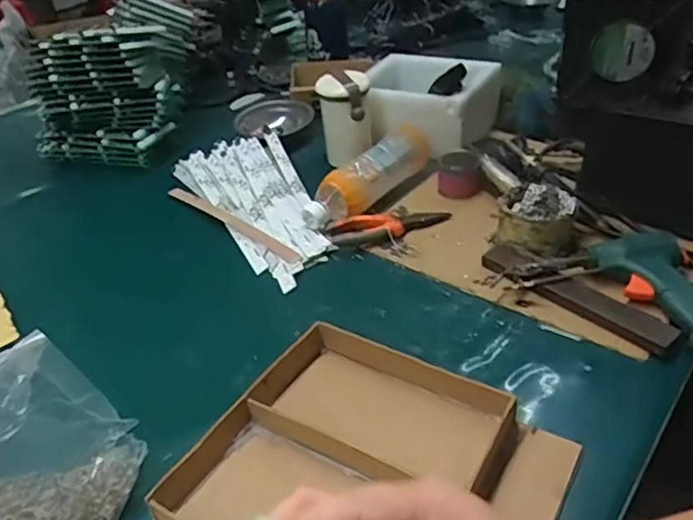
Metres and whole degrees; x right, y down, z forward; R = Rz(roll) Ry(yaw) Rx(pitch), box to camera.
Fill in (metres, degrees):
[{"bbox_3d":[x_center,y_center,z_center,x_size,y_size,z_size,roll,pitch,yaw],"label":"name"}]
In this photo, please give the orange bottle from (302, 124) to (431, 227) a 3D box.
[{"bbox_3d":[0.027,-0.109,0.799,0.071,0.063,0.211,23,43,34],"label":"orange bottle"}]

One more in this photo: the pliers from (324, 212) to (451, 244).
[{"bbox_3d":[0.052,-0.043,0.751,0.149,0.016,0.039,-9,35,-6],"label":"pliers"}]

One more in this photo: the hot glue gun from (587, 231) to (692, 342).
[{"bbox_3d":[0.331,0.016,0.609,0.114,0.030,0.146,-16,36,-16],"label":"hot glue gun"}]

